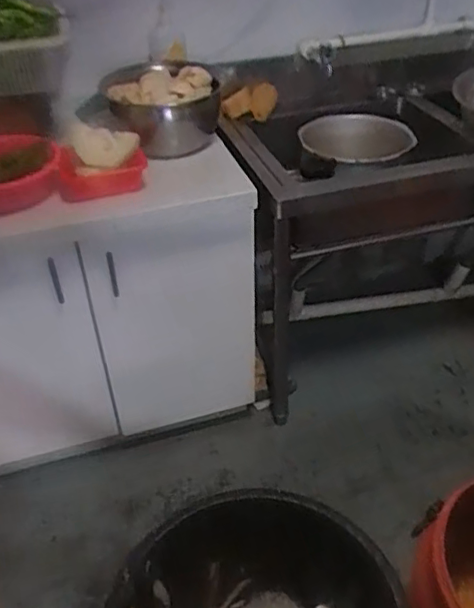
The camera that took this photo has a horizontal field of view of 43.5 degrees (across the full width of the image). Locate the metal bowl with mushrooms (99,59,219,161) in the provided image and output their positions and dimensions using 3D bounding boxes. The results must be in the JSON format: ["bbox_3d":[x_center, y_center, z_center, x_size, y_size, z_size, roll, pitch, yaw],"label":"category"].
[{"bbox_3d":[-0.163,-0.410,1.295,0.215,0.160,0.279,-12,40,-12],"label":"metal bowl with mushrooms"}]

